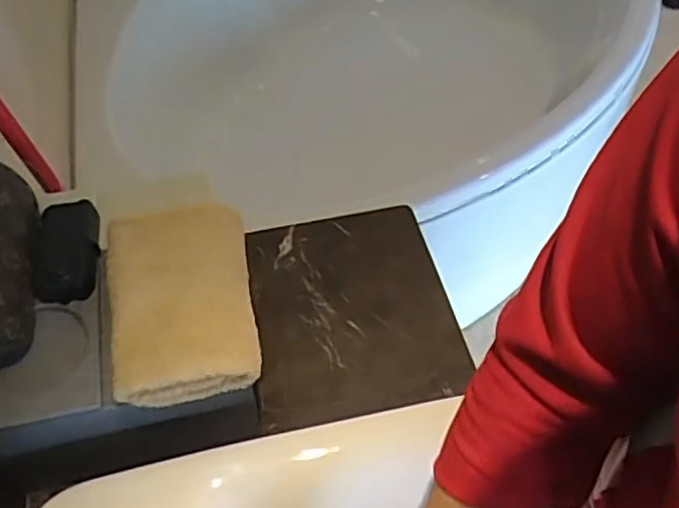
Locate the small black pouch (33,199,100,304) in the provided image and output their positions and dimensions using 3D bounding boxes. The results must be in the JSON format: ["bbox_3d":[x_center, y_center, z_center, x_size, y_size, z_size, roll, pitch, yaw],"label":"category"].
[{"bbox_3d":[-0.261,-0.006,0.649,0.057,0.017,0.121,-10,53,-7],"label":"small black pouch"}]

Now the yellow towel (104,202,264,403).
[{"bbox_3d":[-0.137,0.038,0.588,0.119,0.046,0.184,-10,53,-7],"label":"yellow towel"}]

